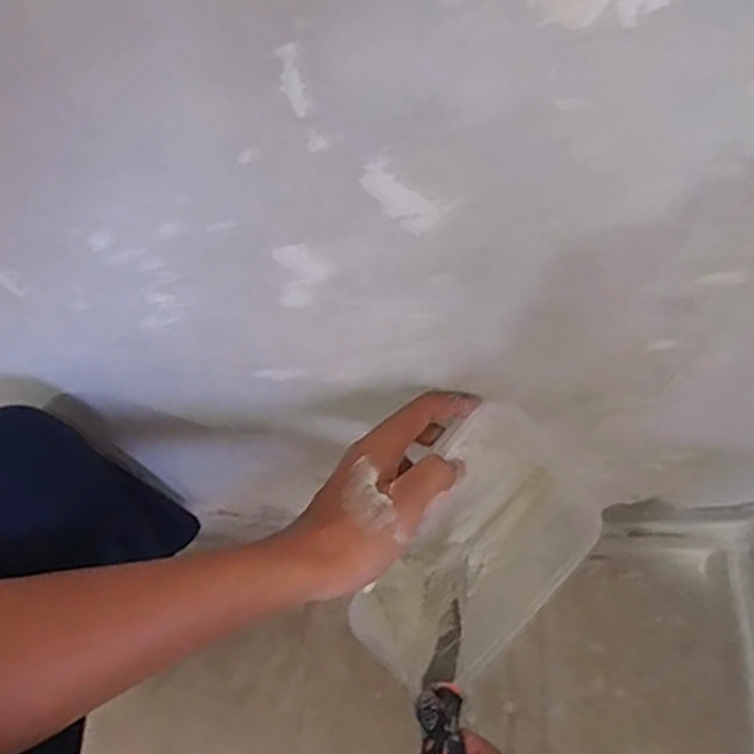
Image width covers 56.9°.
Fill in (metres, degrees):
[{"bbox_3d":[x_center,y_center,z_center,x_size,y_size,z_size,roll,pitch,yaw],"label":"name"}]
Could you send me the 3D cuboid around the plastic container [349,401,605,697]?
[{"bbox_3d":[0.062,0.109,0.464,0.116,0.075,0.183,40,72,19],"label":"plastic container"}]

